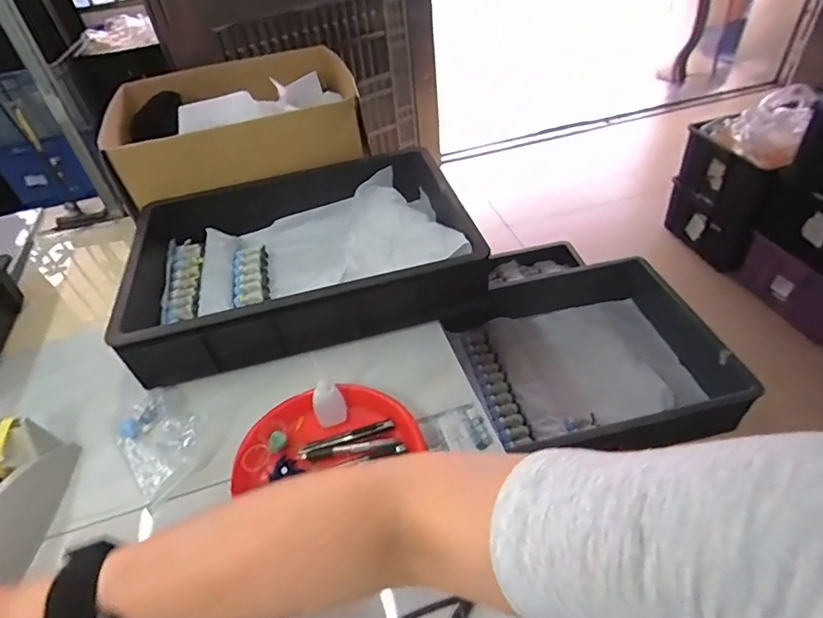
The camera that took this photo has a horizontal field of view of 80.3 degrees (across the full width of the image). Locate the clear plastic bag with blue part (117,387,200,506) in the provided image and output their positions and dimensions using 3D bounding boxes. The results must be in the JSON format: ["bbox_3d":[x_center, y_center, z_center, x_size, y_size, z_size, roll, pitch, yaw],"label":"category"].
[{"bbox_3d":[-0.366,0.179,0.706,0.103,0.046,0.163,-32,49,-24],"label":"clear plastic bag with blue part"}]

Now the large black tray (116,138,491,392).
[{"bbox_3d":[-0.204,-0.114,0.928,0.578,0.126,0.434,-14,44,-7],"label":"large black tray"}]

